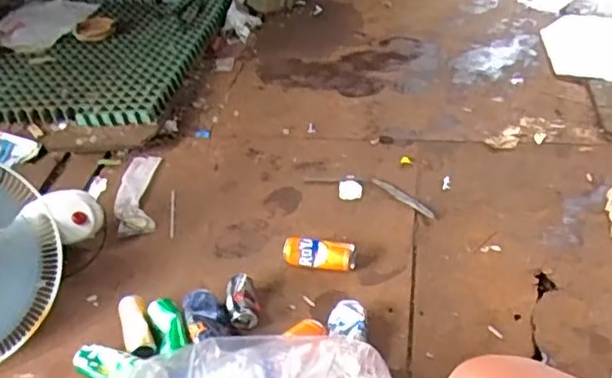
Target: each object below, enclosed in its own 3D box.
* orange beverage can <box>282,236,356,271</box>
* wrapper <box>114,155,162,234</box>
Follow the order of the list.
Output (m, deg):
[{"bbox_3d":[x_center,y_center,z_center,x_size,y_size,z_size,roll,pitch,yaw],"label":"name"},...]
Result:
[{"bbox_3d":[0.027,0.137,1.350,0.155,0.052,0.051,3,42,8],"label":"orange beverage can"},{"bbox_3d":[-0.419,0.002,1.572,0.095,0.029,0.287,-7,42,-3],"label":"wrapper"}]

